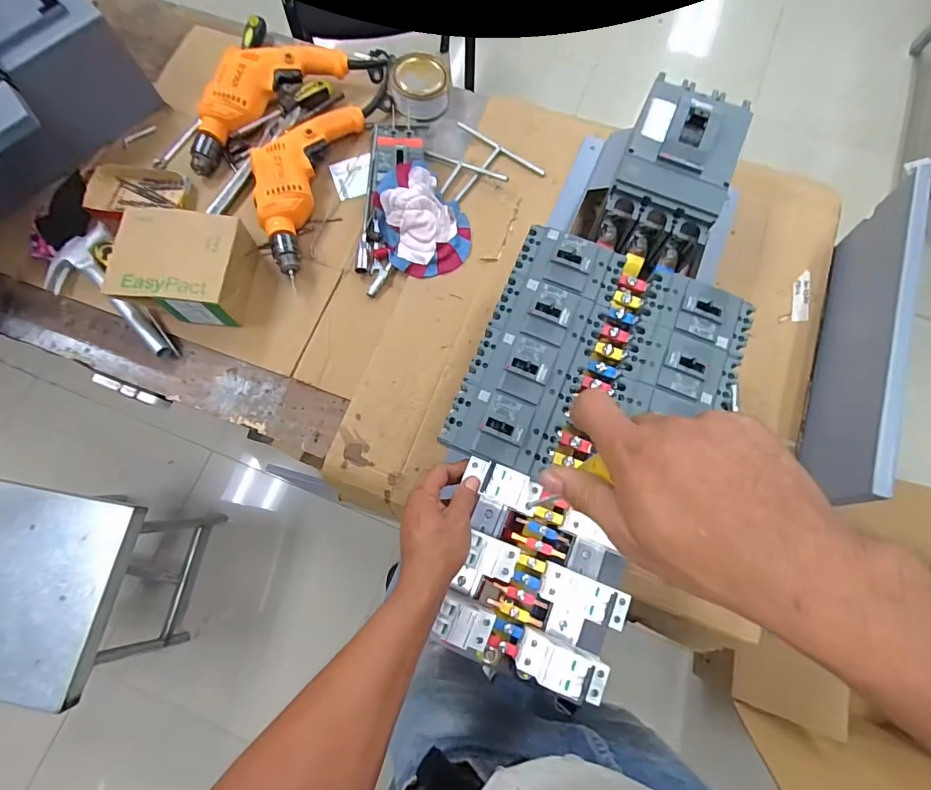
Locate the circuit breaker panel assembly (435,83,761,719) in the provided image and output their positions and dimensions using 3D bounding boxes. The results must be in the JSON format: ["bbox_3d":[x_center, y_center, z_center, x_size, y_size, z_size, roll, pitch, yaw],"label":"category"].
[{"bbox_3d":[0.173,-0.057,0.559,0.270,0.087,0.722,24,76,7],"label":"circuit breaker panel assembly"}]

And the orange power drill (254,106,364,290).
[{"bbox_3d":[-0.273,-0.345,0.737,0.117,0.065,0.320,16,75,4],"label":"orange power drill"}]

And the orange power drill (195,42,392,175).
[{"bbox_3d":[-0.329,-0.529,0.777,0.380,0.069,0.122,-39,78,-10],"label":"orange power drill"}]

